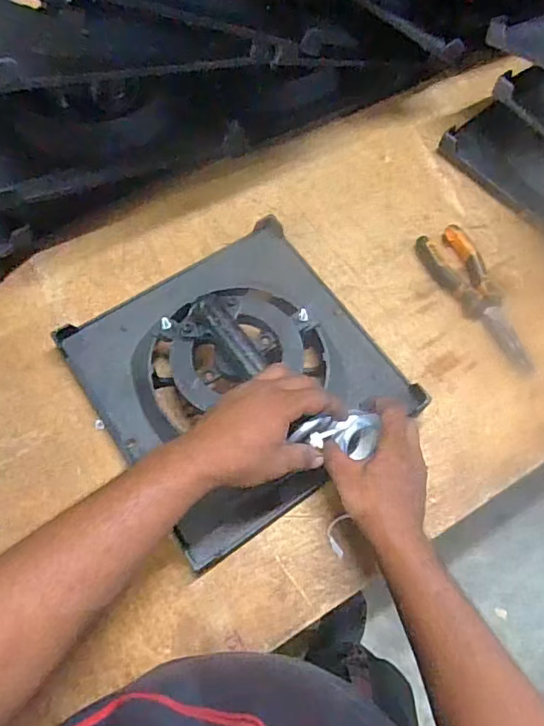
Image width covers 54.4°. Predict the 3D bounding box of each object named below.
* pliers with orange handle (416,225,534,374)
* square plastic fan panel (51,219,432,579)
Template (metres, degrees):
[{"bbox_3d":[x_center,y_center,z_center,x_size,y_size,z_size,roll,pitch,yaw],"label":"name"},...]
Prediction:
[{"bbox_3d":[0.255,-0.080,0.644,0.060,0.024,0.198,-27,71,-13],"label":"pliers with orange handle"},{"bbox_3d":[-0.037,-0.004,0.556,0.292,0.099,0.297,-33,72,-15],"label":"square plastic fan panel"}]

